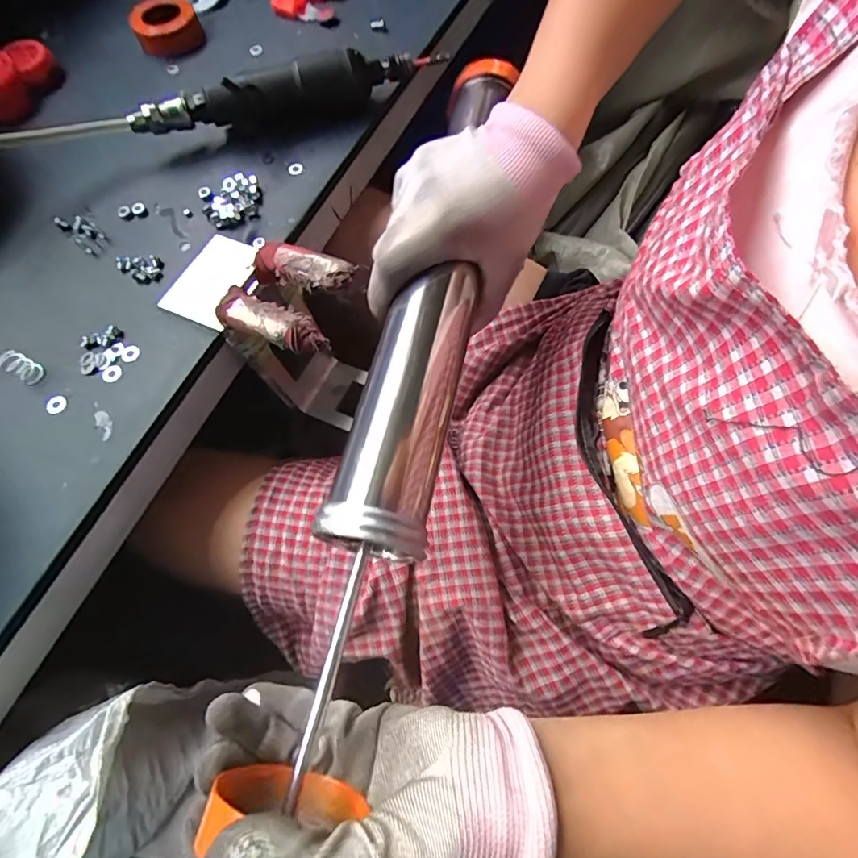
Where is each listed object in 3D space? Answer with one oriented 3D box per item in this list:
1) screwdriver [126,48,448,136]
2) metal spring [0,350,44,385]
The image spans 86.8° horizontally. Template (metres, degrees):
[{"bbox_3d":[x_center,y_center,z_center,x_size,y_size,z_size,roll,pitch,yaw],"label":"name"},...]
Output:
[{"bbox_3d":[-0.118,-0.290,0.394,0.272,0.042,0.040,-20,69,-6],"label":"screwdriver"},{"bbox_3d":[-0.279,-0.042,0.311,0.015,0.020,0.015,-1,69,2],"label":"metal spring"}]

